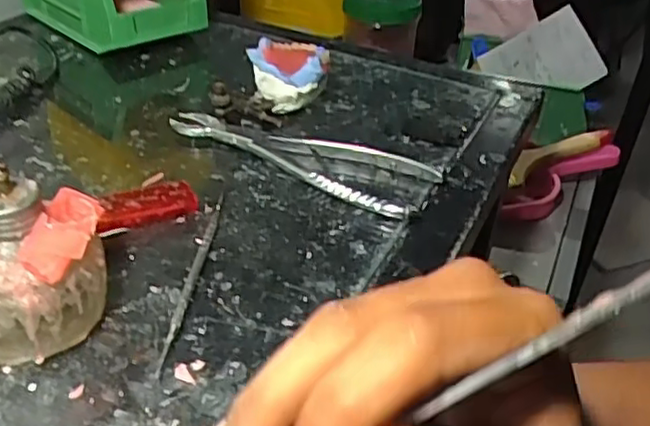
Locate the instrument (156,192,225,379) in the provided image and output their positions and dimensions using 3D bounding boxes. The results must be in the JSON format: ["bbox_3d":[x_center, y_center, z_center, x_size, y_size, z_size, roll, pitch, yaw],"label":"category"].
[{"bbox_3d":[-0.069,0.030,0.363,0.007,0.006,0.145,7,35,2],"label":"instrument"}]

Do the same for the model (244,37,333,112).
[{"bbox_3d":[-0.029,-0.107,0.535,0.064,0.045,0.062,3,35,-3],"label":"model"}]

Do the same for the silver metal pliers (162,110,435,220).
[{"bbox_3d":[-0.019,-0.043,0.474,0.188,0.015,0.064,21,38,21],"label":"silver metal pliers"}]

